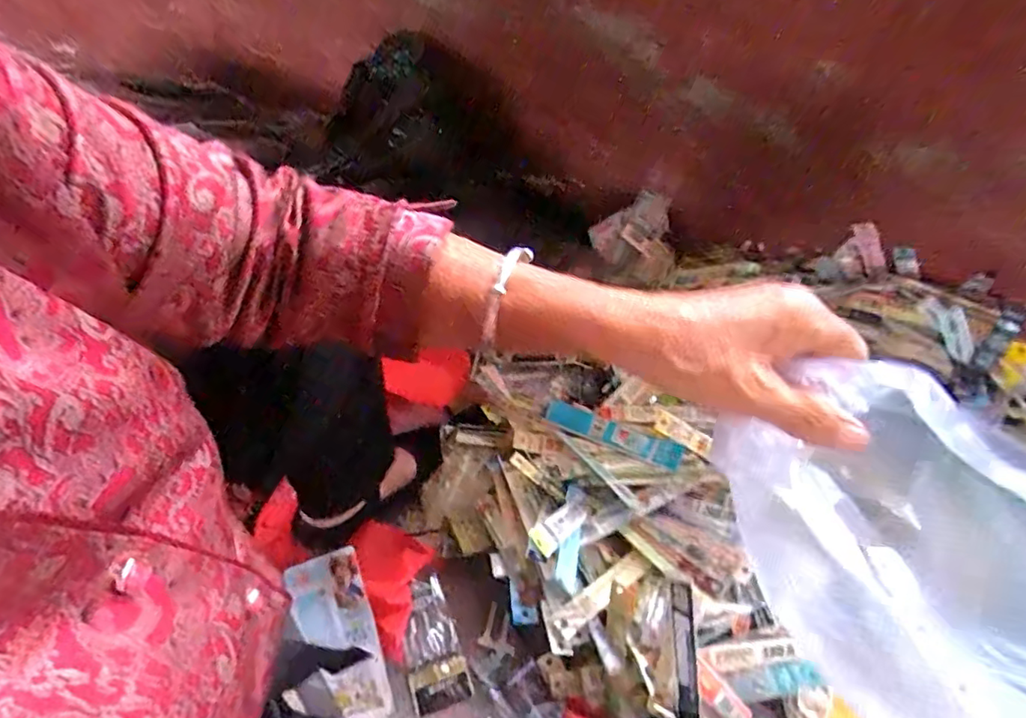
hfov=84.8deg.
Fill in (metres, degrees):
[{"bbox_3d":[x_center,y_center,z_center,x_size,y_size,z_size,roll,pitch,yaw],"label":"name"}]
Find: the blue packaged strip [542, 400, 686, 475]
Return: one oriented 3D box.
[{"bbox_3d":[0.120,0.093,0.696,0.175,0.008,0.037,18,62,26],"label":"blue packaged strip"}]

